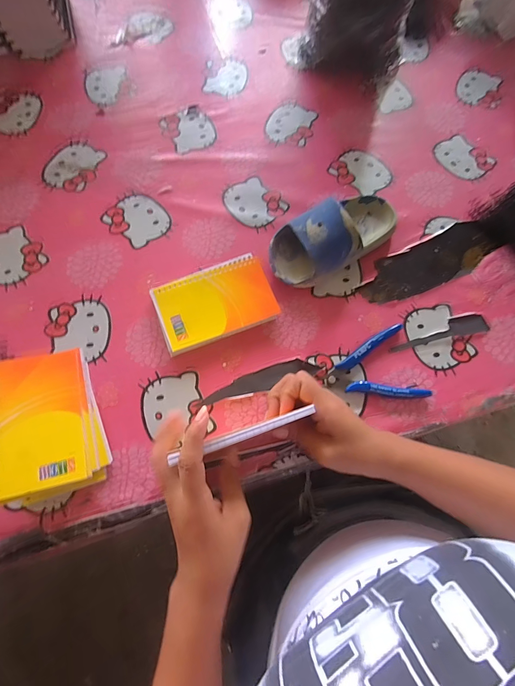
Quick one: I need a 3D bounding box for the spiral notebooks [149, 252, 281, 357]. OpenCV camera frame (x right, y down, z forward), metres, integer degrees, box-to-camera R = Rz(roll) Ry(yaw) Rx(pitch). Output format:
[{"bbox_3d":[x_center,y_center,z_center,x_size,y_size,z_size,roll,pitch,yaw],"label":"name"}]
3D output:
[{"bbox_3d":[-0.049,-0.046,0.383,0.133,0.020,0.086,-21,75,-8],"label":"spiral notebooks"}]

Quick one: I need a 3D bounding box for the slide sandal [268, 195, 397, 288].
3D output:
[{"bbox_3d":[0.097,-0.134,0.390,0.171,0.061,0.076,-27,75,-10],"label":"slide sandal"}]

